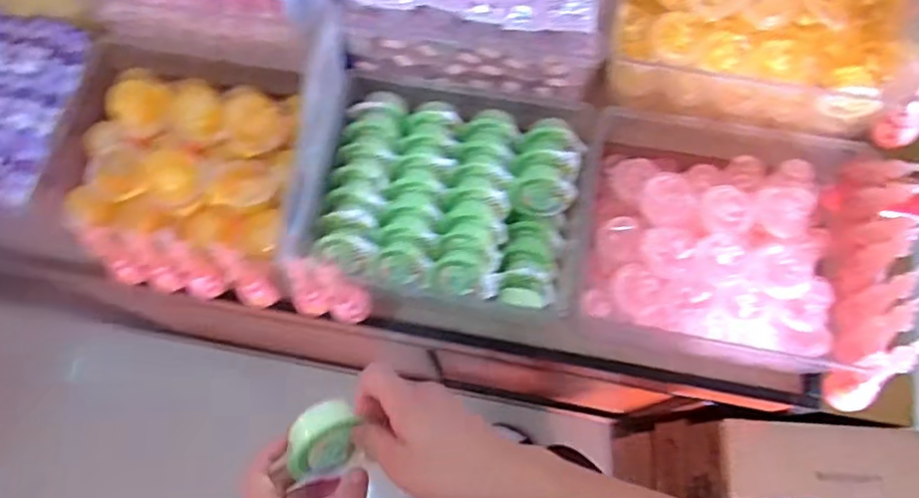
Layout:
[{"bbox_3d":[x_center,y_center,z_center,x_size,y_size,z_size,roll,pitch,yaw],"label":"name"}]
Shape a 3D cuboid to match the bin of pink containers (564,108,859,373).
[{"bbox_3d":[0.289,-0.011,0.733,0.287,0.114,0.245,15,74,7],"label":"bin of pink containers"}]

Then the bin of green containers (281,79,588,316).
[{"bbox_3d":[-0.008,-0.062,0.760,0.300,0.111,0.251,6,73,4],"label":"bin of green containers"}]

